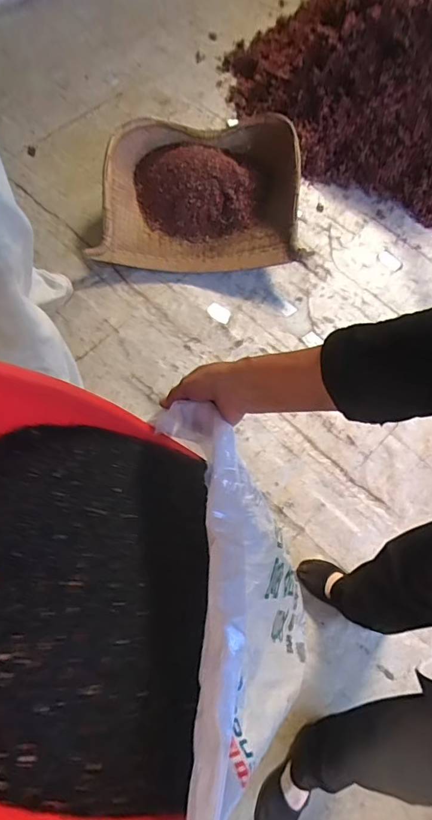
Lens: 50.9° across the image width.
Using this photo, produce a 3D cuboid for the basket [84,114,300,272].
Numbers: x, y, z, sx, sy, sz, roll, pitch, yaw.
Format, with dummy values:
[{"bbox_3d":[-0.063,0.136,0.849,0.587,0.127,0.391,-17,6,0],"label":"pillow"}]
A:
[{"bbox_3d":[-0.062,-0.745,1.573,0.679,0.176,0.531,-1,66,0],"label":"basket"}]

